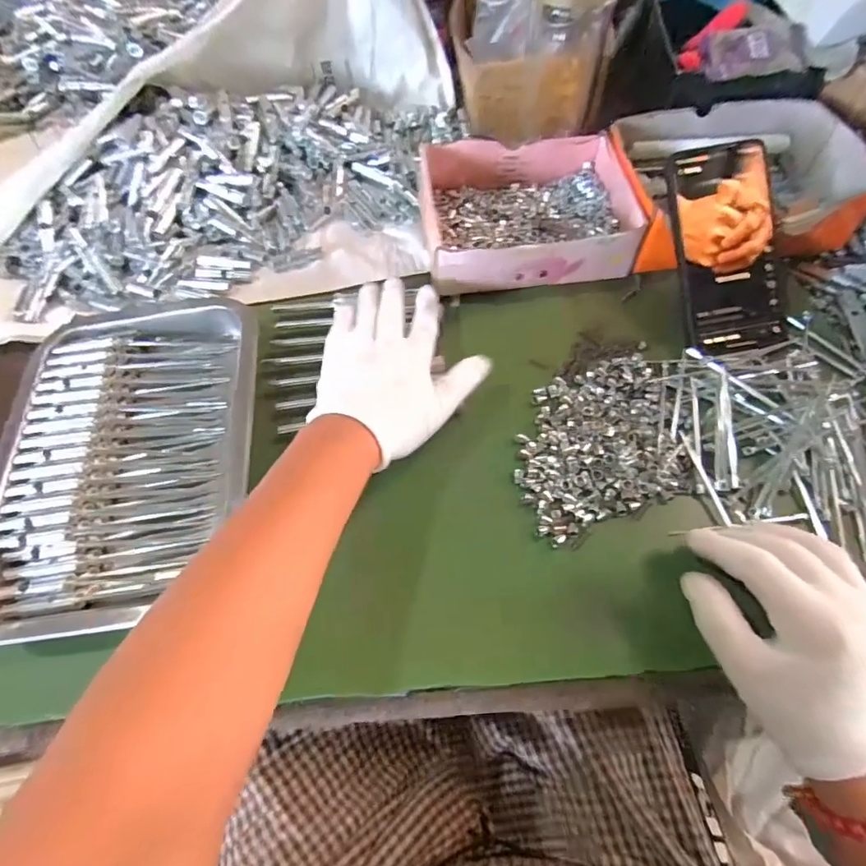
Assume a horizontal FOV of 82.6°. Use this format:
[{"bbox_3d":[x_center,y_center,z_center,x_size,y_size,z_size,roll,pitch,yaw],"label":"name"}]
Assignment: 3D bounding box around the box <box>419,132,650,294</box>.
[{"bbox_3d":[0.084,-0.199,0.446,0.178,0.051,0.141,-5,63,1],"label":"box"}]

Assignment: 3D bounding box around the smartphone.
[{"bbox_3d":[0.233,-0.146,0.391,0.076,0.016,0.158,-12,95,-4],"label":"smartphone"}]

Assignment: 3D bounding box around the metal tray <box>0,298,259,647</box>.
[{"bbox_3d":[-0.228,0.011,0.375,0.190,0.033,0.263,-7,63,0],"label":"metal tray"}]

